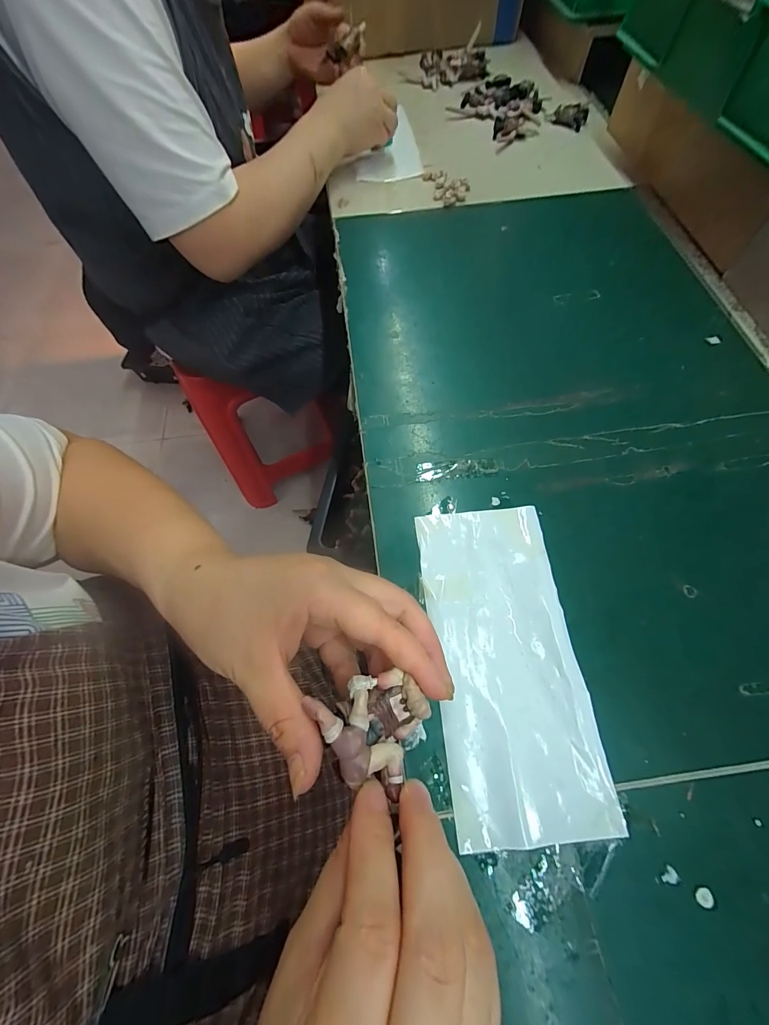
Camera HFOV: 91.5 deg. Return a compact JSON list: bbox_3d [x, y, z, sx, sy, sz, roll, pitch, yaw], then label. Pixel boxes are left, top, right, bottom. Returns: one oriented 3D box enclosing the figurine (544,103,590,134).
[{"bbox_3d":[0.276,-0.599,0.568,0.060,0.019,0.036,16,67,9],"label":"figurine"}]

